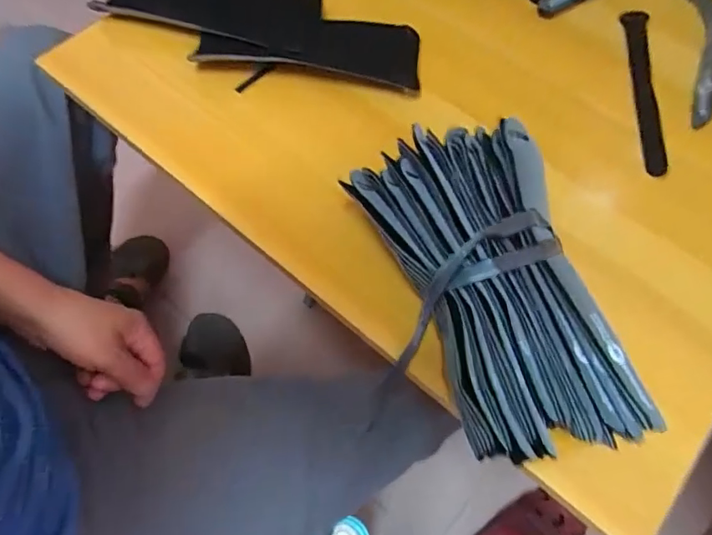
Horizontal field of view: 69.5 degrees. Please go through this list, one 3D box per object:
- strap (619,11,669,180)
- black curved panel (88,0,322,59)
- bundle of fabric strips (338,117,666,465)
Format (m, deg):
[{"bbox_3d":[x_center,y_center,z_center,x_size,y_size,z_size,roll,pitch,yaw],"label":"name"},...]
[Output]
[{"bbox_3d":[0.262,-0.166,0.467,0.023,0.005,0.190,8,64,1],"label":"strap"},{"bbox_3d":[-0.136,-0.244,0.478,0.202,0.018,0.068,11,64,3],"label":"black curved panel"},{"bbox_3d":[0.075,0.018,0.333,0.119,0.088,0.203,-11,65,-8],"label":"bundle of fabric strips"}]

